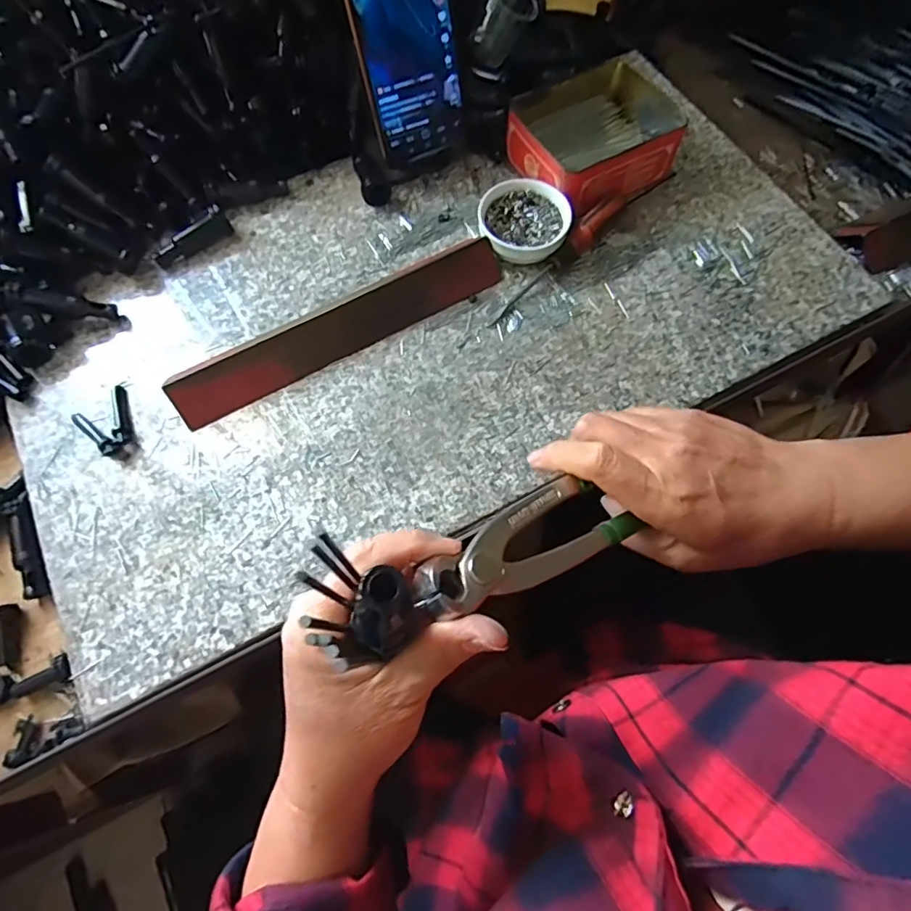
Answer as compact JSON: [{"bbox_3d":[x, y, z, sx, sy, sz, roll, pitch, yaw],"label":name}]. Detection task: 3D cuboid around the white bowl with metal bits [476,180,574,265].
[{"bbox_3d":[0.054,-0.187,0.432,0.070,0.028,0.067,0,67,0],"label":"white bowl with metal bits"}]

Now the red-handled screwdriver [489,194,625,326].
[{"bbox_3d":[0.083,-0.158,0.430,0.143,0.018,0.019,-45,73,-3],"label":"red-handled screwdriver"}]

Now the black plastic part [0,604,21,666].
[{"bbox_3d":[-0.290,0.115,0.343,0.013,0.011,0.037,-11,82,-4],"label":"black plastic part"}]

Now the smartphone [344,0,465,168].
[{"bbox_3d":[-0.038,-0.311,0.395,0.074,0.164,0.011,-25,48,-10],"label":"smartphone"}]

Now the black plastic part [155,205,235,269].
[{"bbox_3d":[-0.212,-0.175,0.431,0.064,0.025,0.013,-32,70,-12],"label":"black plastic part"}]

